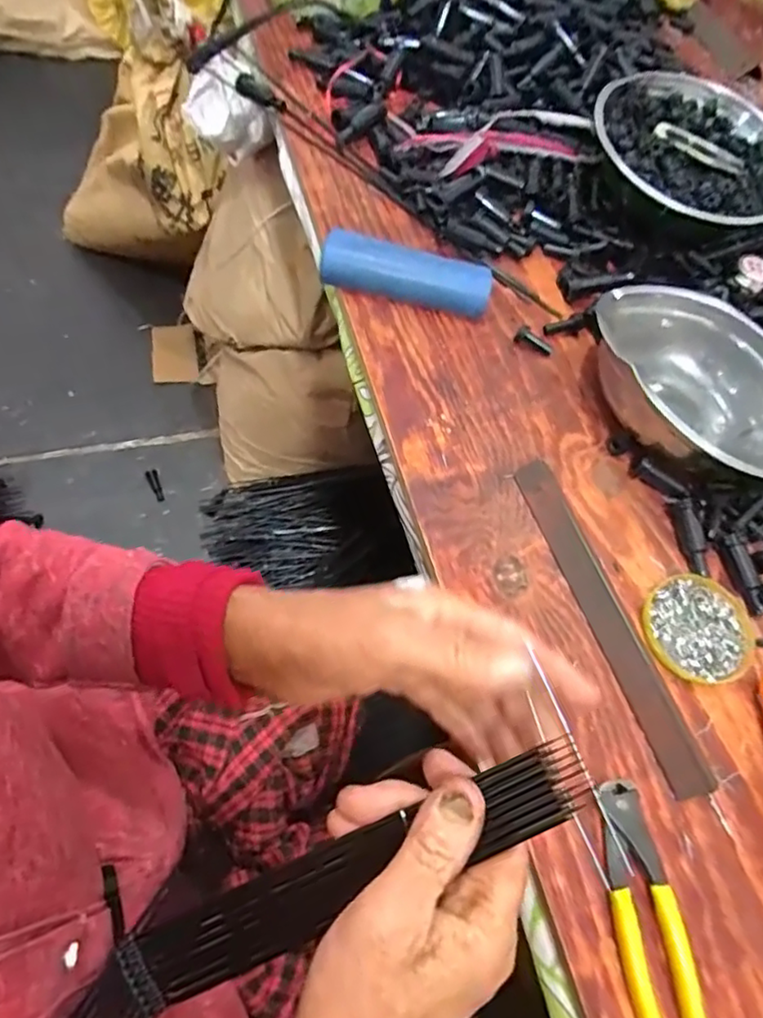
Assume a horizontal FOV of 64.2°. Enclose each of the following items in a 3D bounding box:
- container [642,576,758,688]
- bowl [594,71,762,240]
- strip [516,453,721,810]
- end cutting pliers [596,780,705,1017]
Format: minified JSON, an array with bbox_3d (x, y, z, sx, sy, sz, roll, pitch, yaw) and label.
[{"bbox_3d":[0.248,0.093,0.474,0.089,0.008,0.082,4,63,-8],"label":"container"},{"bbox_3d":[0.331,-0.374,0.661,0.180,0.072,0.219,-33,73,-23],"label":"bowl"},{"bbox_3d":[0.173,0.080,0.468,0.030,0.010,0.265,-15,67,-17],"label":"strip"},{"bbox_3d":[0.163,0.258,0.372,0.041,0.017,0.163,0,63,-10],"label":"end cutting pliers"}]

